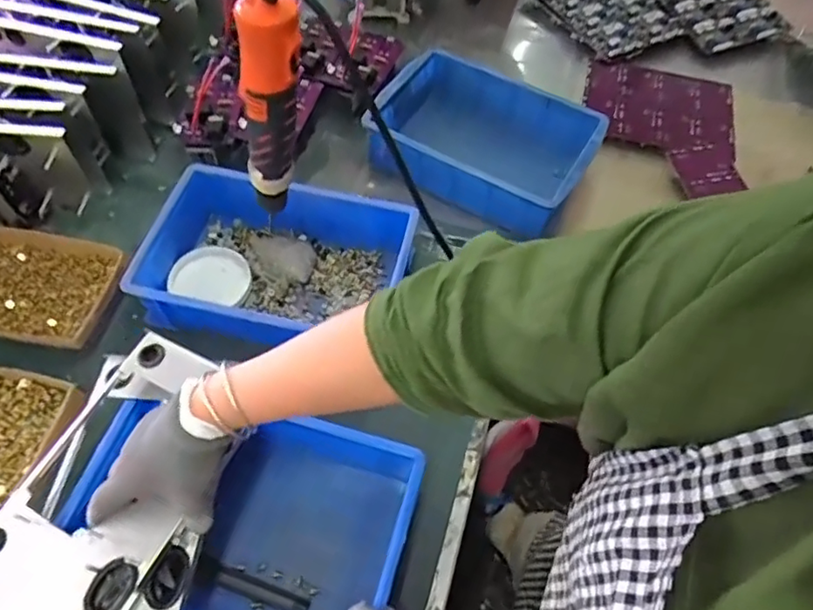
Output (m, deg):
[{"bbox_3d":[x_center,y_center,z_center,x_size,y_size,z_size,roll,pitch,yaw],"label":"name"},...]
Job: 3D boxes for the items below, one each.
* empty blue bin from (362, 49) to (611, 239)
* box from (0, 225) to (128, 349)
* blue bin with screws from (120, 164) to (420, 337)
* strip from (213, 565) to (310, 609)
[{"bbox_3d":[0.106,-0.233,0.832,0.290,0.093,0.195,25,61,12],"label":"empty blue bin"},{"bbox_3d":[-0.442,-0.022,0.710,0.192,0.037,0.141,11,59,4],"label":"box"},{"bbox_3d":[-0.149,-0.048,0.723,0.303,0.090,0.196,11,59,4],"label":"blue bin with screws"},{"bbox_3d":[-0.139,0.278,0.571,0.095,0.006,0.018,19,60,8],"label":"strip"}]

